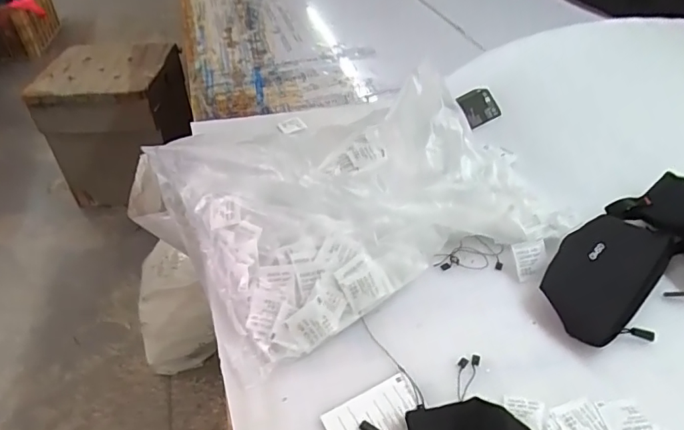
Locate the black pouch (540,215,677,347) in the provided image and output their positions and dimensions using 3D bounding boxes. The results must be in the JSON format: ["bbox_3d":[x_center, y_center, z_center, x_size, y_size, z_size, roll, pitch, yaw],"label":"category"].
[{"bbox_3d":[0.292,0.062,0.548,0.105,0.033,0.188,22,46,27],"label":"black pouch"}]

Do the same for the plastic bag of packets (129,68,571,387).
[{"bbox_3d":[0.014,-0.047,0.637,0.436,0.108,0.353,-20,43,-19],"label":"plastic bag of packets"}]

